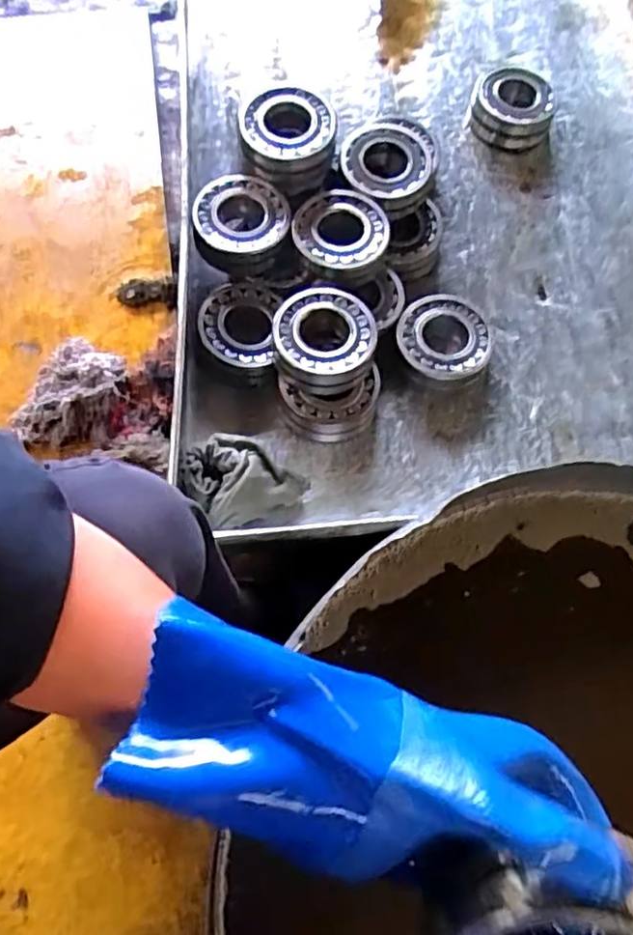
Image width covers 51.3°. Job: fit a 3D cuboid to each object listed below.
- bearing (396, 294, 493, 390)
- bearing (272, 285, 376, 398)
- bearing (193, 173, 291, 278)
[{"bbox_3d":[0.149,-0.149,0.761,0.106,0.043,0.116,1,68,-2],"label":"bearing"},{"bbox_3d":[0.010,-0.137,0.717,0.106,0.055,0.113,13,68,3],"label":"bearing"},{"bbox_3d":[-0.085,-0.279,0.754,0.107,0.048,0.107,-1,68,-3],"label":"bearing"}]

